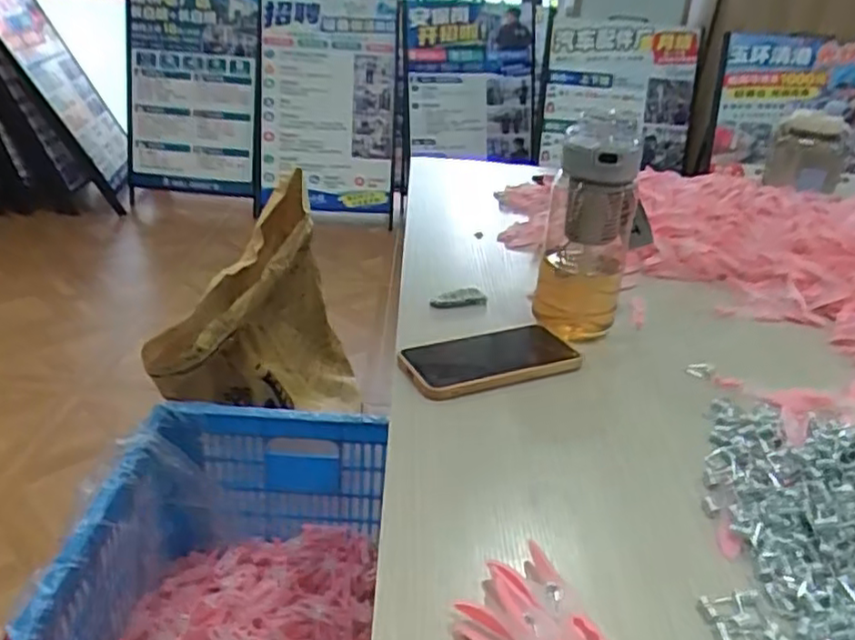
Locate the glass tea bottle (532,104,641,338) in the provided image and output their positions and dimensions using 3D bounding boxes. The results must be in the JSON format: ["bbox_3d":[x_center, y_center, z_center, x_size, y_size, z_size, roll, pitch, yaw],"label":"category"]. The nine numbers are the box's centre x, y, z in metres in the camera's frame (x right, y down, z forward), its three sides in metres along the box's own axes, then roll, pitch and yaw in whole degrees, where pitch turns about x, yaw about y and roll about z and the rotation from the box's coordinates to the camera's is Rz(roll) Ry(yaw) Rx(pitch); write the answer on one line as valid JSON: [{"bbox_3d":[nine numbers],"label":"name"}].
[{"bbox_3d":[0.154,-0.081,0.649,0.086,0.200,0.071,9,27,10],"label":"glass tea bottle"}]

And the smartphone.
[{"bbox_3d":[0.057,0.034,0.620,0.164,0.016,0.081,-8,30,-23],"label":"smartphone"}]

